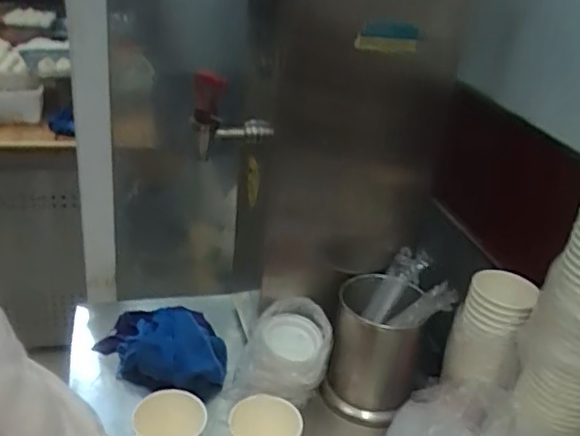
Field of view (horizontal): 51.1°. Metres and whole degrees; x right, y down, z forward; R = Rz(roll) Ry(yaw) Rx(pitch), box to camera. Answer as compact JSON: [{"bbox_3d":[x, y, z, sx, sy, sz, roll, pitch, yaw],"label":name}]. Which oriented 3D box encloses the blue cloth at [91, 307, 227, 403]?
[{"bbox_3d":[-0.195,0.185,0.919,0.182,0.064,0.182,-2,29,-16],"label":"blue cloth"}]

